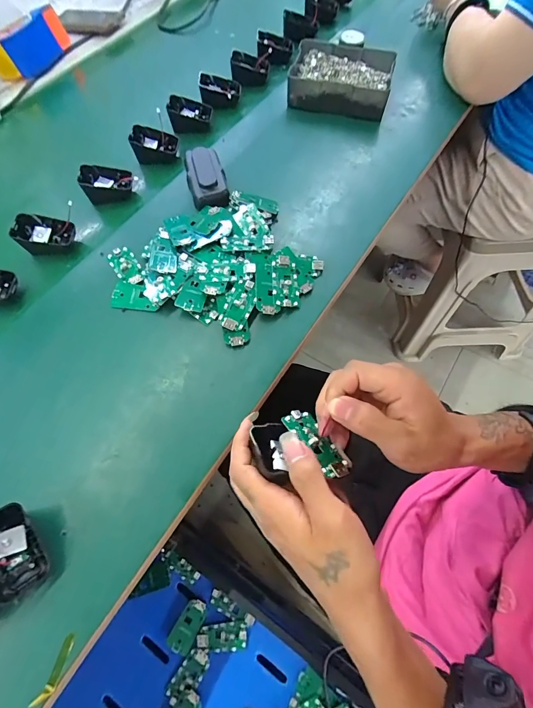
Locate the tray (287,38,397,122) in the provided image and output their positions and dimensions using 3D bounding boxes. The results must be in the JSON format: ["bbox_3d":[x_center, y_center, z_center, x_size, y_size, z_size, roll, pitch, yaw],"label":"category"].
[{"bbox_3d":[0.123,-0.452,0.574,0.159,0.039,0.124,11,65,9],"label":"tray"}]

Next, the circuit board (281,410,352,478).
[{"bbox_3d":[0.041,0.070,0.279,0.029,0.006,0.063,-11,48,-44],"label":"circuit board"}]

